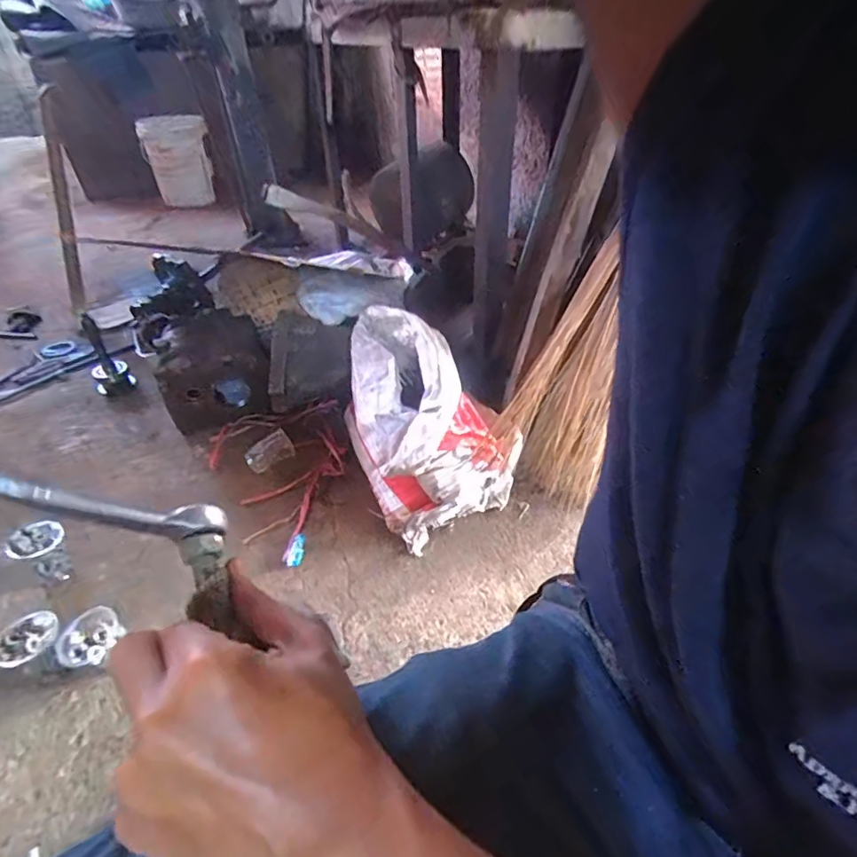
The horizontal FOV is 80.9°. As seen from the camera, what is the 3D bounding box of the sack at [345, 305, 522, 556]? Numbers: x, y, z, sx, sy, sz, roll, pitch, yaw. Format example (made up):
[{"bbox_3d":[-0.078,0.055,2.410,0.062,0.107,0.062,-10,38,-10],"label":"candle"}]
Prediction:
[{"bbox_3d":[-0.001,-0.028,0.915,0.256,0.269,0.344,-15,42,-16],"label":"sack"}]

